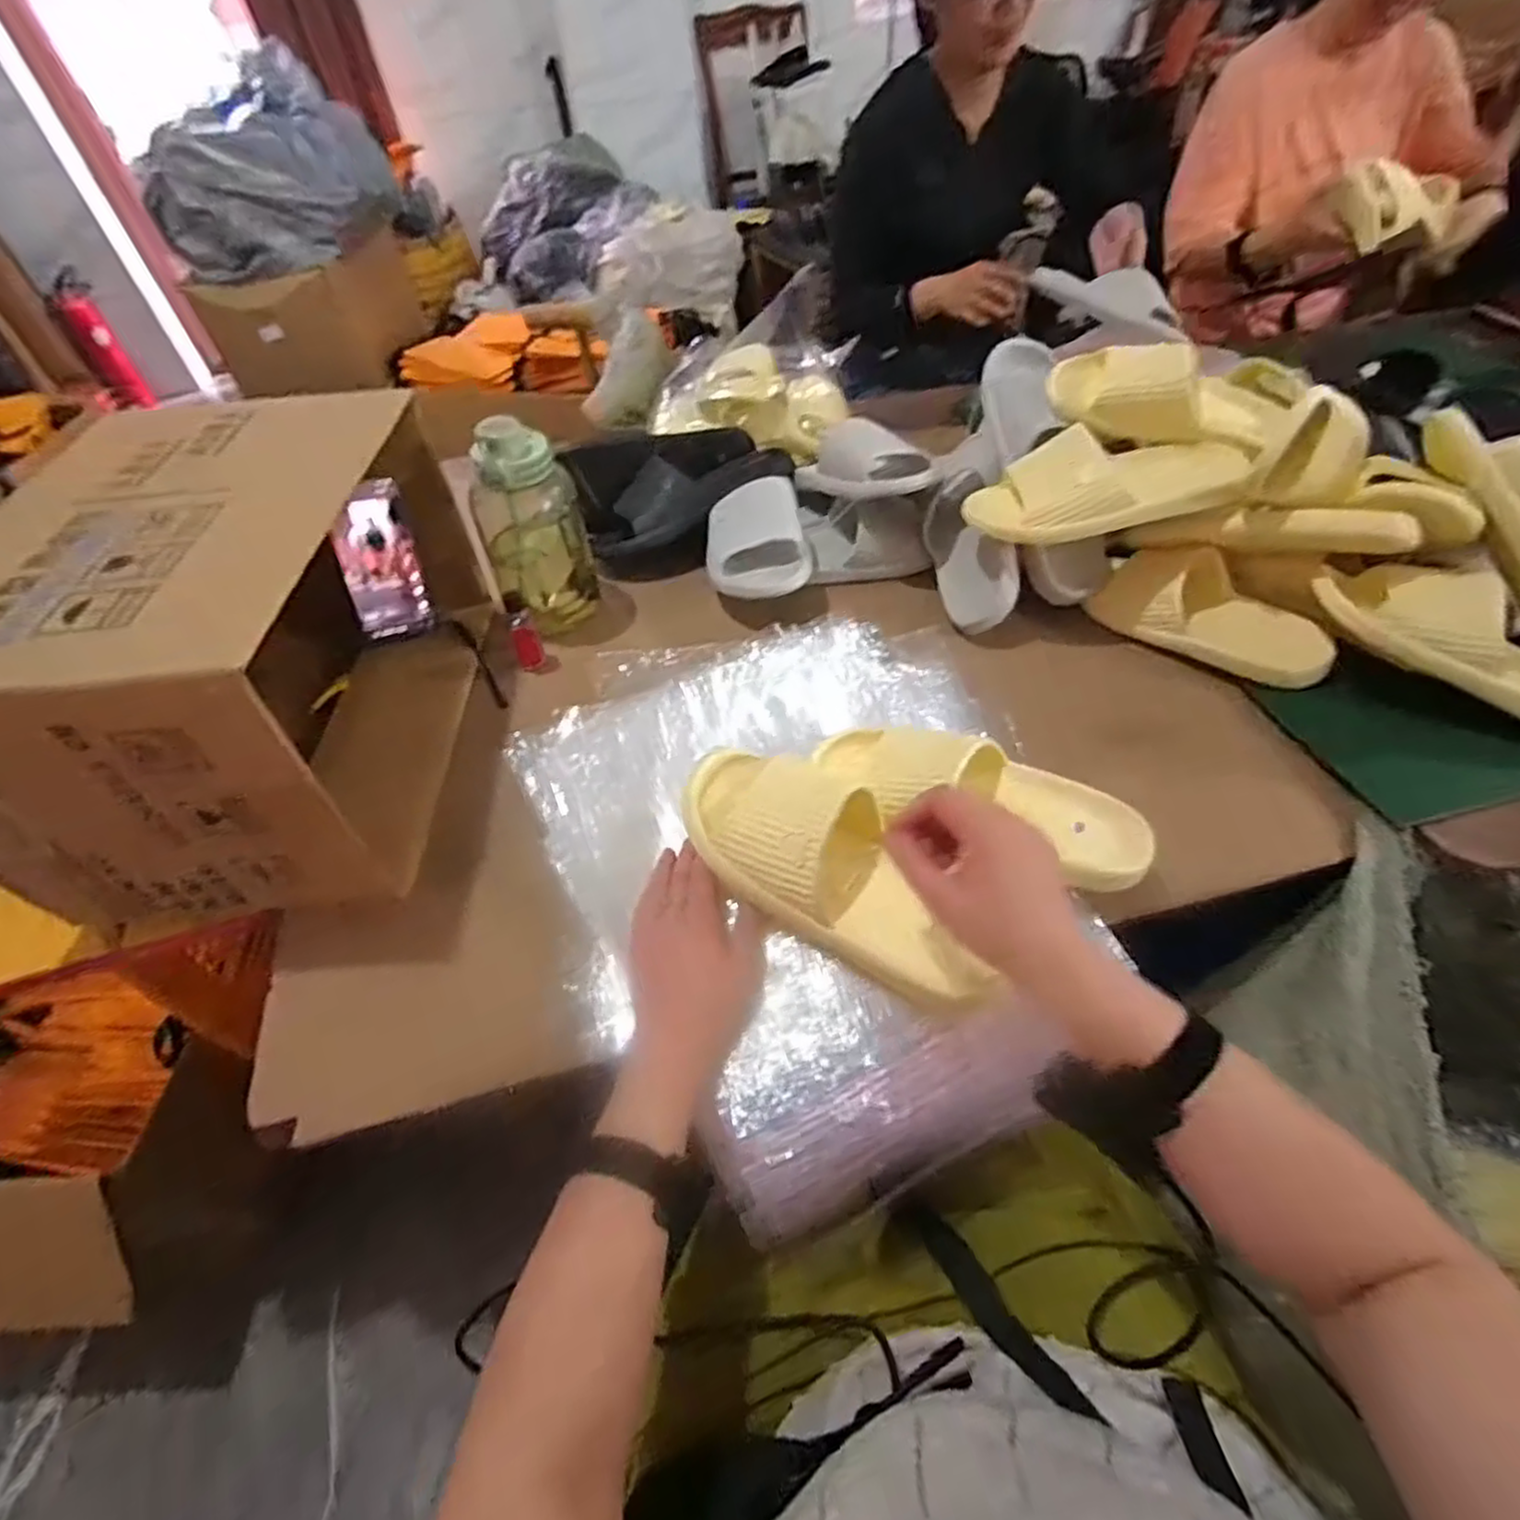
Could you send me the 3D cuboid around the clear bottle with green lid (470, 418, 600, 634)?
[{"bbox_3d":[-0.235,-0.228,0.769,0.103,0.213,0.085,-10,49,-4],"label":"clear bottle with green lid"}]

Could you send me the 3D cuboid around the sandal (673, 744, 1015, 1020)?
[{"bbox_3d":[0.057,0.071,0.529,0.254,0.062,0.115,41,62,16],"label":"sandal"}]

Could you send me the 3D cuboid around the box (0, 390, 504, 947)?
[{"bbox_3d":[-0.437,-0.112,0.643,0.267,0.242,0.414,-4,49,2],"label":"box"}]

